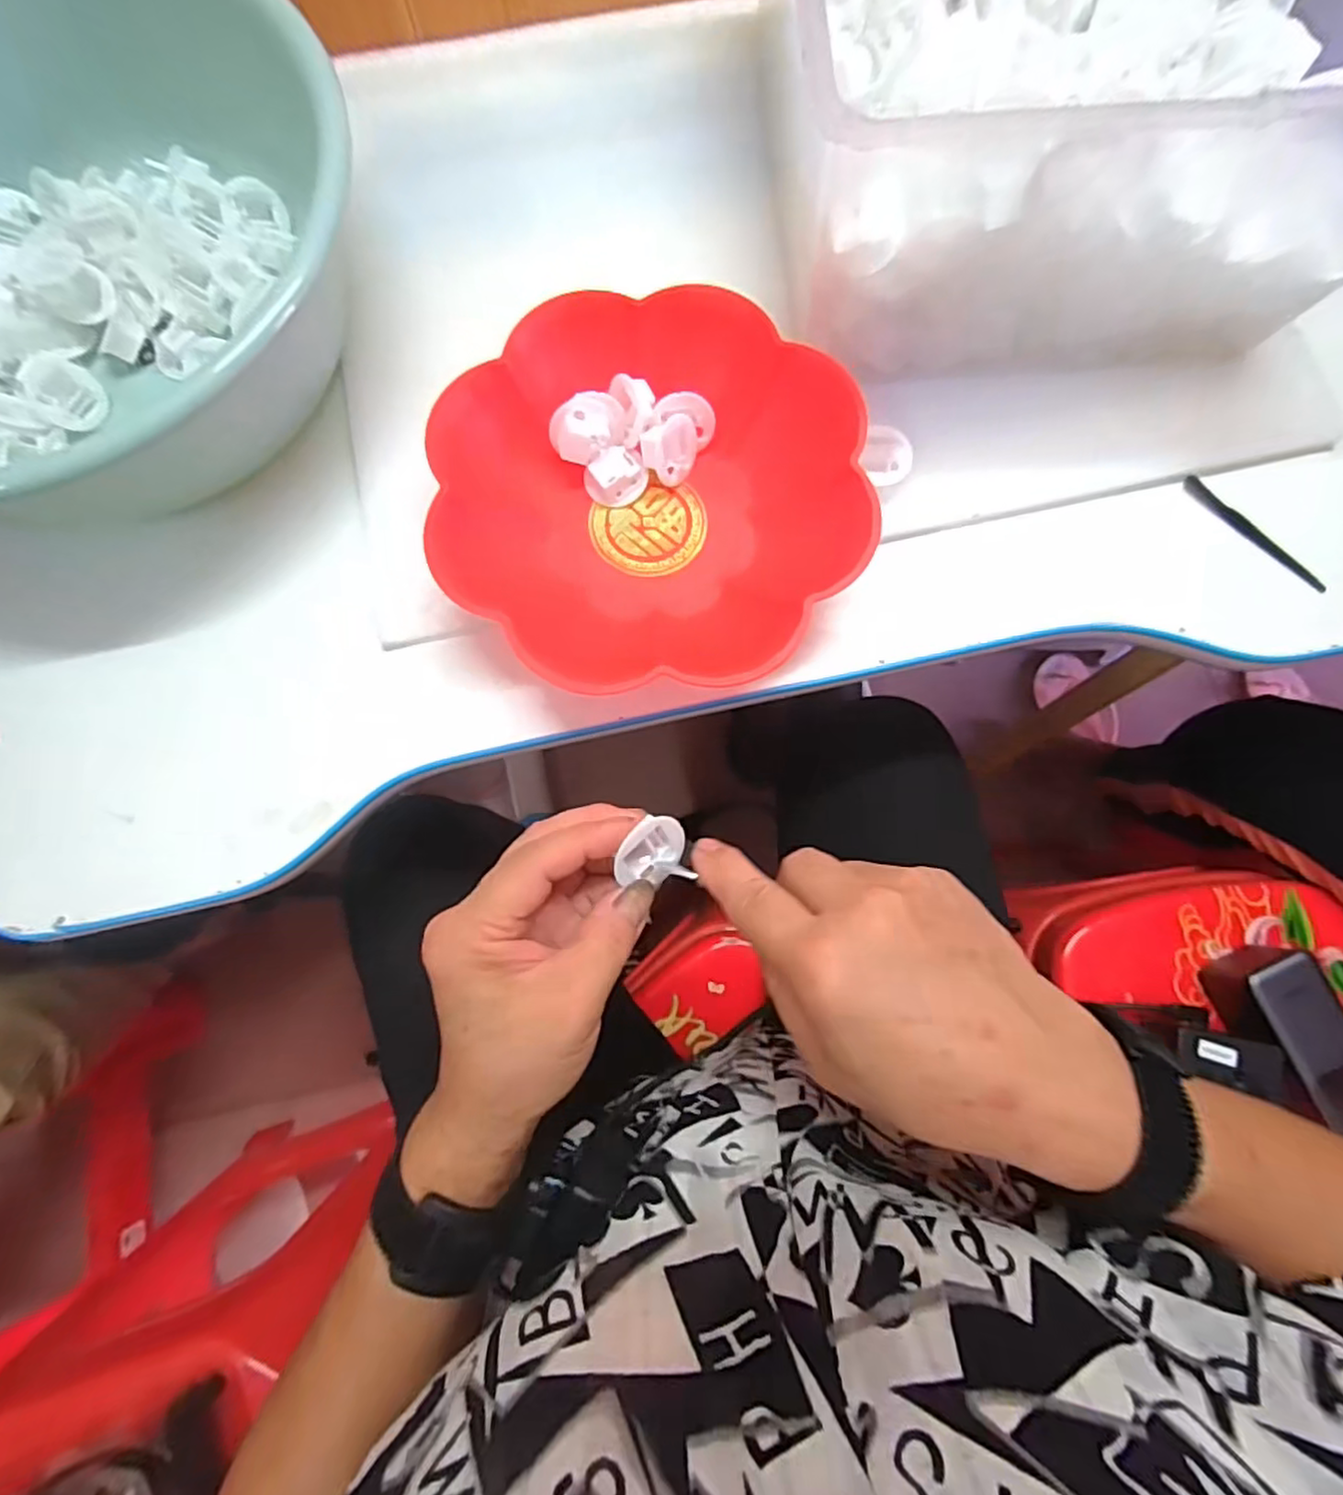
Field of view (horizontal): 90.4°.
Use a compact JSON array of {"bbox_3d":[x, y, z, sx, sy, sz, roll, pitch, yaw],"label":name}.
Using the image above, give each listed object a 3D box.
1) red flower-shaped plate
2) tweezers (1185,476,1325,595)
[{"bbox_3d":[-0.009,-0.119,0.321,0.192,0.041,0.191,0,79,0],"label":"red flower-shaped plate"},{"bbox_3d":[0.308,-0.113,0.352,0.088,0.009,0.006,44,83,8],"label":"tweezers"}]

